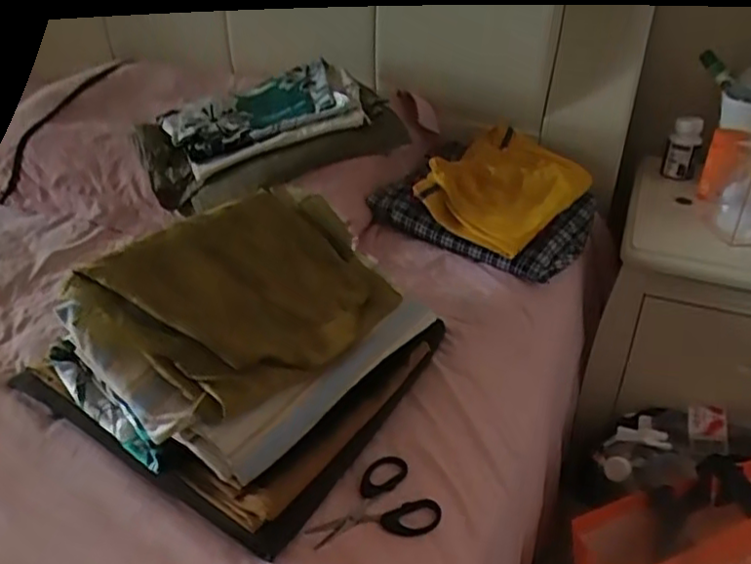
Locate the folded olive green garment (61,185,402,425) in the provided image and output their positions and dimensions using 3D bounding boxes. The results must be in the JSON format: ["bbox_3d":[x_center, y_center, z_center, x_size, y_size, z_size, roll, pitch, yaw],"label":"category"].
[{"bbox_3d":[-0.101,0.003,0.559,0.175,0.031,0.238,42,45,13],"label":"folded olive green garment"}]

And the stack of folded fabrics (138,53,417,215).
[{"bbox_3d":[-0.134,-0.194,0.843,0.318,0.121,0.164,-20,37,-30],"label":"stack of folded fabrics"}]

